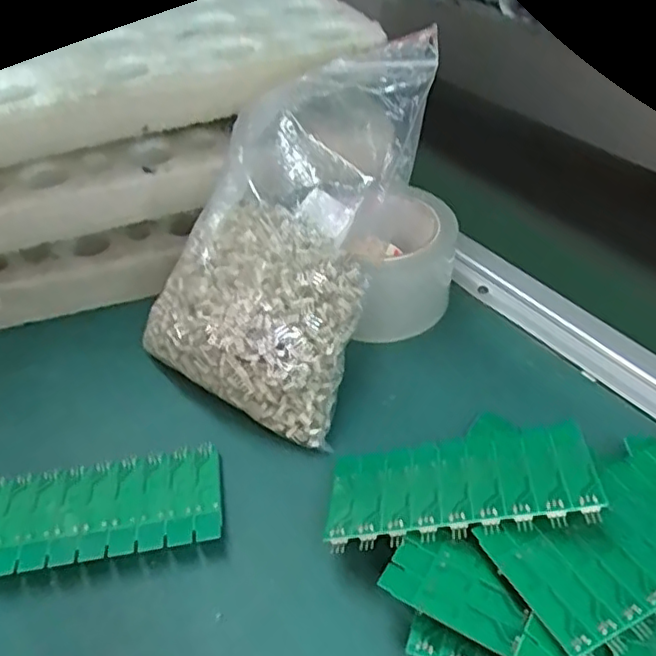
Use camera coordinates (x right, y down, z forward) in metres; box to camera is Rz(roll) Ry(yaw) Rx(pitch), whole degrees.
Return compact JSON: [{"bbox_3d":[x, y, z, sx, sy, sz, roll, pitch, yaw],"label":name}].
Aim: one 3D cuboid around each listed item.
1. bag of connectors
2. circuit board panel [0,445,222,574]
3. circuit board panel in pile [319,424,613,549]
[{"bbox_3d":[-0.030,-0.052,0.363,0.132,0.171,0.136,22,49,24],"label":"bag of connectors"},{"bbox_3d":[-0.126,0.095,0.329,0.137,0.015,0.058,-8,44,-5],"label":"circuit board panel"},{"bbox_3d":[0.061,0.075,0.307,0.123,0.007,0.063,-12,23,13],"label":"circuit board panel in pile"}]

